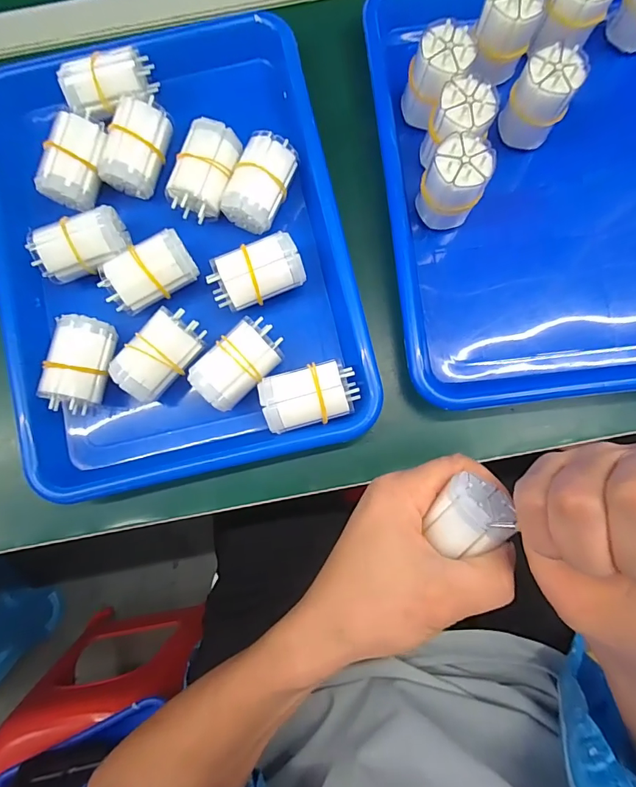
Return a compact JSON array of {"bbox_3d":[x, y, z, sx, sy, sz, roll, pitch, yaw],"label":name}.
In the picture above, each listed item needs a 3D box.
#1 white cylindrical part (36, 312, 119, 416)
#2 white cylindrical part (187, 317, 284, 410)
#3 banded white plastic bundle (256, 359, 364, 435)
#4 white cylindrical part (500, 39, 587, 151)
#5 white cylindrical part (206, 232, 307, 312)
[{"bbox_3d":[-0.164,-0.019,0.305,0.036,0.034,0.063,10,81,2],"label":"white cylindrical part"},{"bbox_3d":[-0.053,-0.019,0.302,0.037,0.037,0.063,39,83,6],"label":"white cylindrical part"},{"bbox_3d":[-0.005,0.003,0.301,0.063,0.043,0.038,-18,82,-3],"label":"banded white plastic bundle"},{"bbox_3d":[0.156,-0.206,0.310,0.038,0.059,0.031,33,83,5],"label":"white cylindrical part"},{"bbox_3d":[-0.043,-0.082,0.309,0.063,0.036,0.035,-25,82,-4],"label":"white cylindrical part"}]

